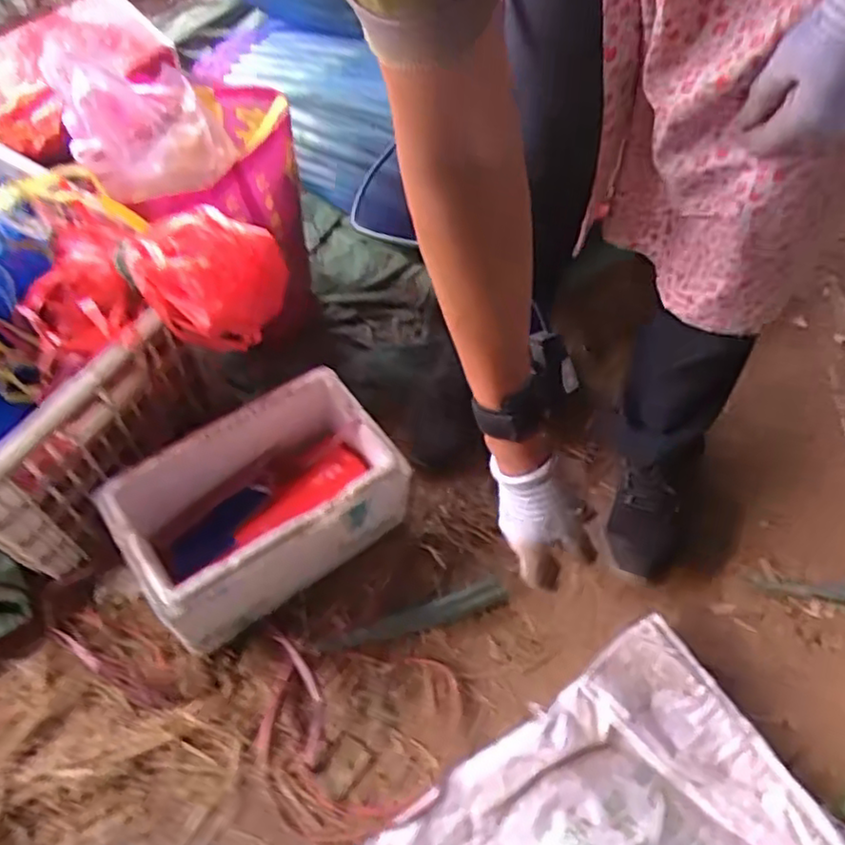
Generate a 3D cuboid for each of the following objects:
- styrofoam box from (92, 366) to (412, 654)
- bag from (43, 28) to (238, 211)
[{"bbox_3d":[-0.172,0.088,0.758,0.282,0.159,0.160,-35,61,-14],"label":"styrofoam box"},{"bbox_3d":[-0.309,-0.332,0.762,0.154,0.180,0.091,-27,59,-10],"label":"bag"}]

